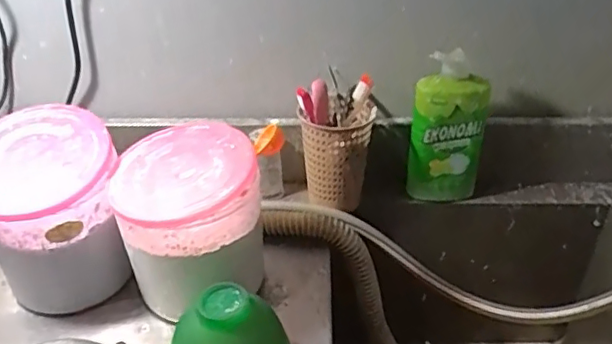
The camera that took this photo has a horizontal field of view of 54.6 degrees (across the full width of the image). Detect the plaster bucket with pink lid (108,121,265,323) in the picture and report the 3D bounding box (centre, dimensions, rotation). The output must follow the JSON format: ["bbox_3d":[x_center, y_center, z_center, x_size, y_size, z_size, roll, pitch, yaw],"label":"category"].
[{"bbox_3d":[-0.127,0.066,0.666,0.145,0.188,0.136,0,34,0],"label":"plaster bucket with pink lid"}]

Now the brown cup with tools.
[{"bbox_3d":[0.042,-0.040,0.801,0.095,0.166,0.094,1,34,2],"label":"brown cup with tools"}]

